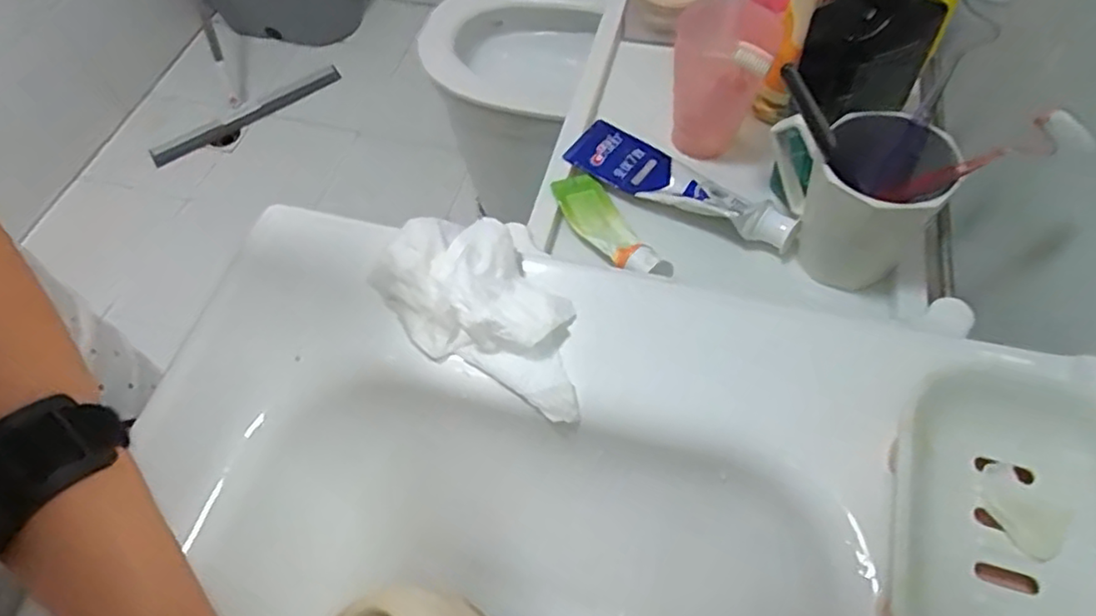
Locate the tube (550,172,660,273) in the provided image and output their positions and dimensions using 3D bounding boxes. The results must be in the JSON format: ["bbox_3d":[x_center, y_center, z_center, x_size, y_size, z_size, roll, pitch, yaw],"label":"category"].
[{"bbox_3d":[0.046,-0.065,0.519,0.042,0.022,0.116,-28,60,-14],"label":"tube"}]

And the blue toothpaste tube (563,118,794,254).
[{"bbox_3d":[0.108,-0.103,0.535,0.192,0.029,0.053,27,62,19],"label":"blue toothpaste tube"}]

